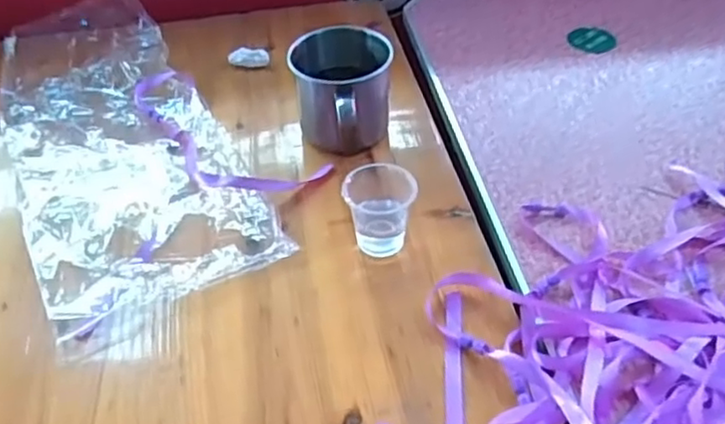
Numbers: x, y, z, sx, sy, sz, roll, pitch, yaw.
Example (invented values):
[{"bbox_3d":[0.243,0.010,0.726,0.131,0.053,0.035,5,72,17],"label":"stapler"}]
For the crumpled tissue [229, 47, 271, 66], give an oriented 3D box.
[{"bbox_3d":[-0.113,-0.153,0.665,0.040,0.015,0.016,5,45,8],"label":"crumpled tissue"}]

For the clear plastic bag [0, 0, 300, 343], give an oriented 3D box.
[{"bbox_3d":[-0.210,-0.067,0.564,0.174,0.041,0.376,-21,47,-18],"label":"clear plastic bag"}]

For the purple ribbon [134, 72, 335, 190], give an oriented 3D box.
[{"bbox_3d":[-0.135,-0.062,0.567,0.215,0.017,0.085,28,52,28],"label":"purple ribbon"}]

